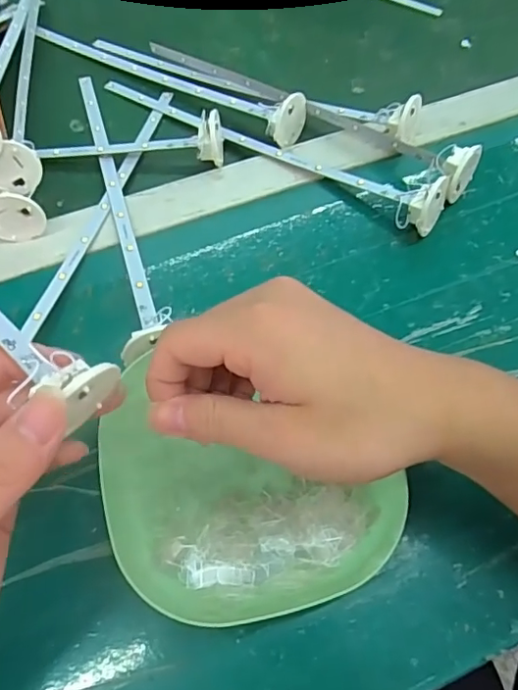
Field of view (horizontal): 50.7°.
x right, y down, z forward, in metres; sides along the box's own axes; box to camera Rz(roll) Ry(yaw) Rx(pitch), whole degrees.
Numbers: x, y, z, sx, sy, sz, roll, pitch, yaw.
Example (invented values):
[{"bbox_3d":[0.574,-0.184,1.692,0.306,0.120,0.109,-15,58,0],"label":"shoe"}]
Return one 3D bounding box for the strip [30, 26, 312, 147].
[{"bbox_3d":[-0.078,-0.225,0.440,0.253,0.033,0.034,31,64,16],"label":"strip"}]

